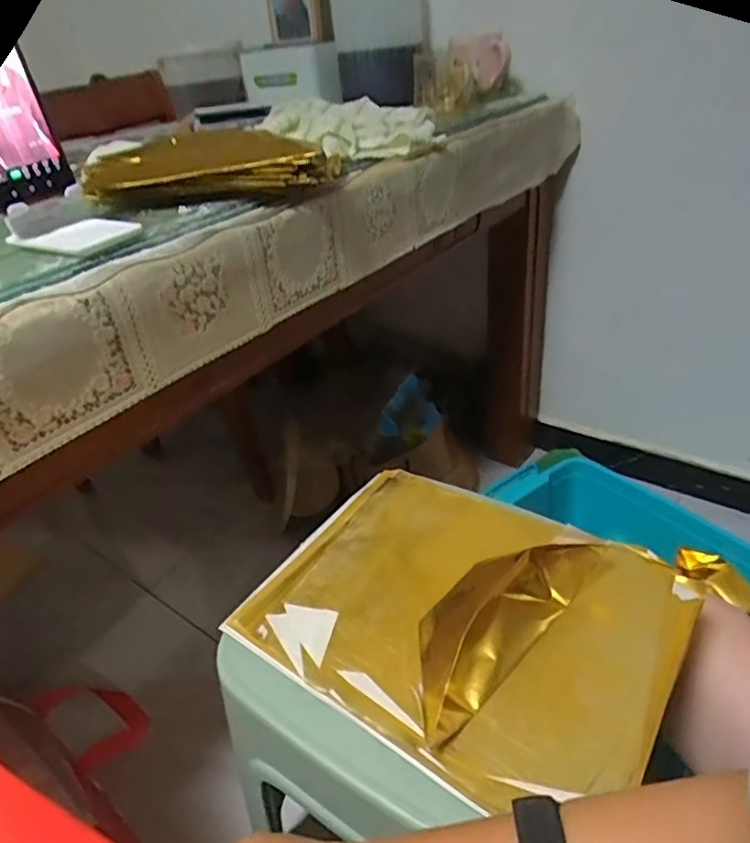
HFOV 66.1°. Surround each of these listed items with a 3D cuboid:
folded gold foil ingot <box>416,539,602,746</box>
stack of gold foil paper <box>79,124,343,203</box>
[{"bbox_3d":[0.086,0.141,0.439,0.187,0.054,0.074,-31,42,-31],"label":"folded gold foil ingot"},{"bbox_3d":[-0.172,-0.255,0.571,0.255,0.051,0.106,-3,35,4],"label":"stack of gold foil paper"}]

